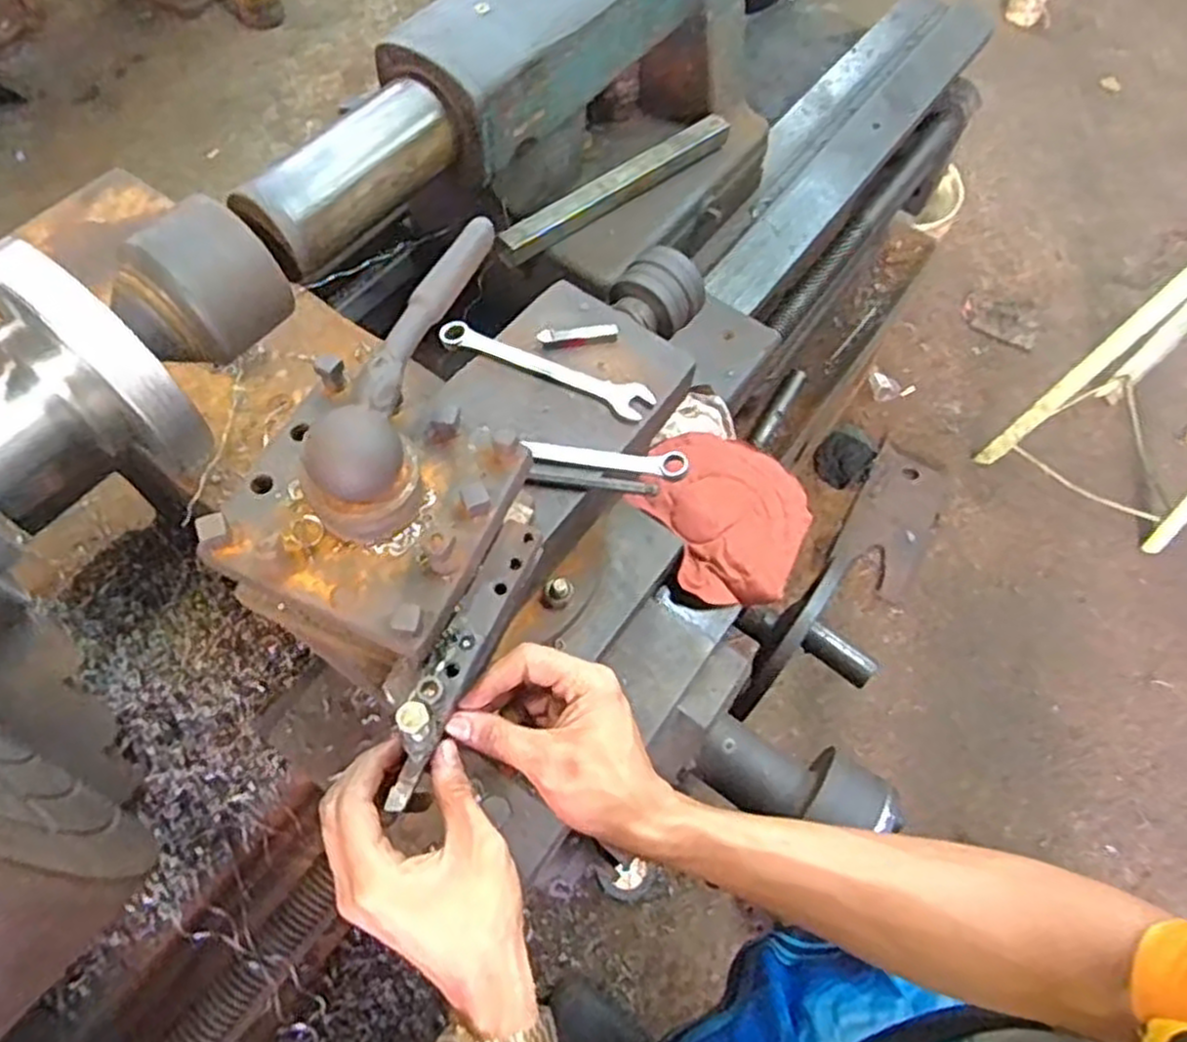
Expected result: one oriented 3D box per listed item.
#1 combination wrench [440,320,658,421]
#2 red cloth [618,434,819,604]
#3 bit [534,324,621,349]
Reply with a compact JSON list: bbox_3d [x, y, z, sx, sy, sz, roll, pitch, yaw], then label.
[{"bbox_3d":[-0.035,-0.117,0.593,0.170,0.006,0.027,24,64,9],"label":"combination wrench"},{"bbox_3d":[0.114,-0.005,0.703,0.150,0.022,0.161,25,64,9],"label":"red cloth"},{"bbox_3d":[-0.011,-0.142,0.602,0.061,0.009,0.012,-9,64,-8],"label":"bit"}]

